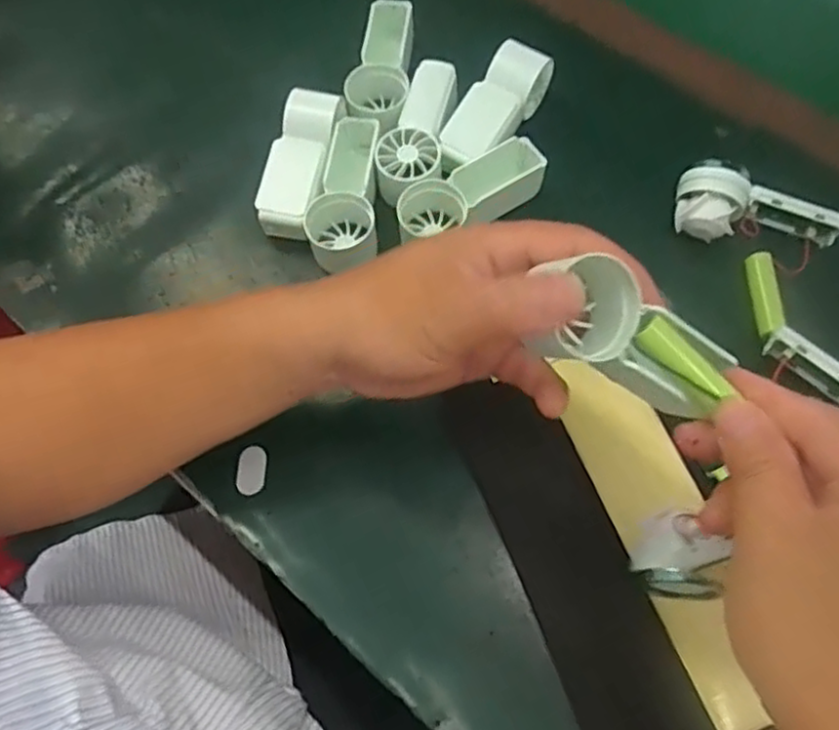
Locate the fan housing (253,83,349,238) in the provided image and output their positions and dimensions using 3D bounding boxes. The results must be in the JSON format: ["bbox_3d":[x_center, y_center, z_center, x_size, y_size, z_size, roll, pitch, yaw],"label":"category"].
[{"bbox_3d":[-0.071,-0.122,0.425,0.041,0.031,0.087,10,67,5],"label":"fan housing"}]

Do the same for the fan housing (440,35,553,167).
[{"bbox_3d":[0.045,-0.160,0.434,0.034,0.030,0.087,34,72,14],"label":"fan housing"}]

